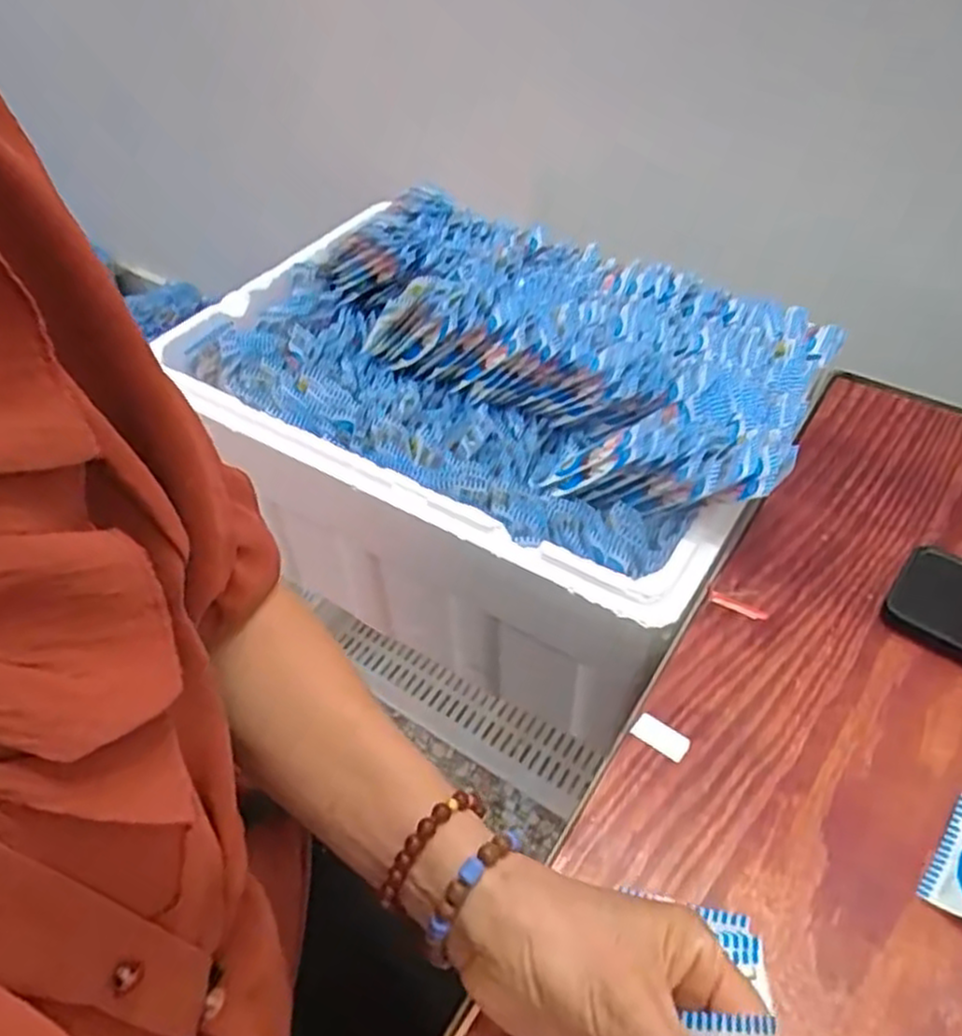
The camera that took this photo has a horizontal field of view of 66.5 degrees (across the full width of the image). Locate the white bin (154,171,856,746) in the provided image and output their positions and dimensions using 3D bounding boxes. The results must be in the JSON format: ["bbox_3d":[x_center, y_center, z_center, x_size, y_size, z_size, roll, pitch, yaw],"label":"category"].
[{"bbox_3d":[0.005,-0.103,0.736,0.566,0.219,0.386,25,51,22],"label":"white bin"}]

